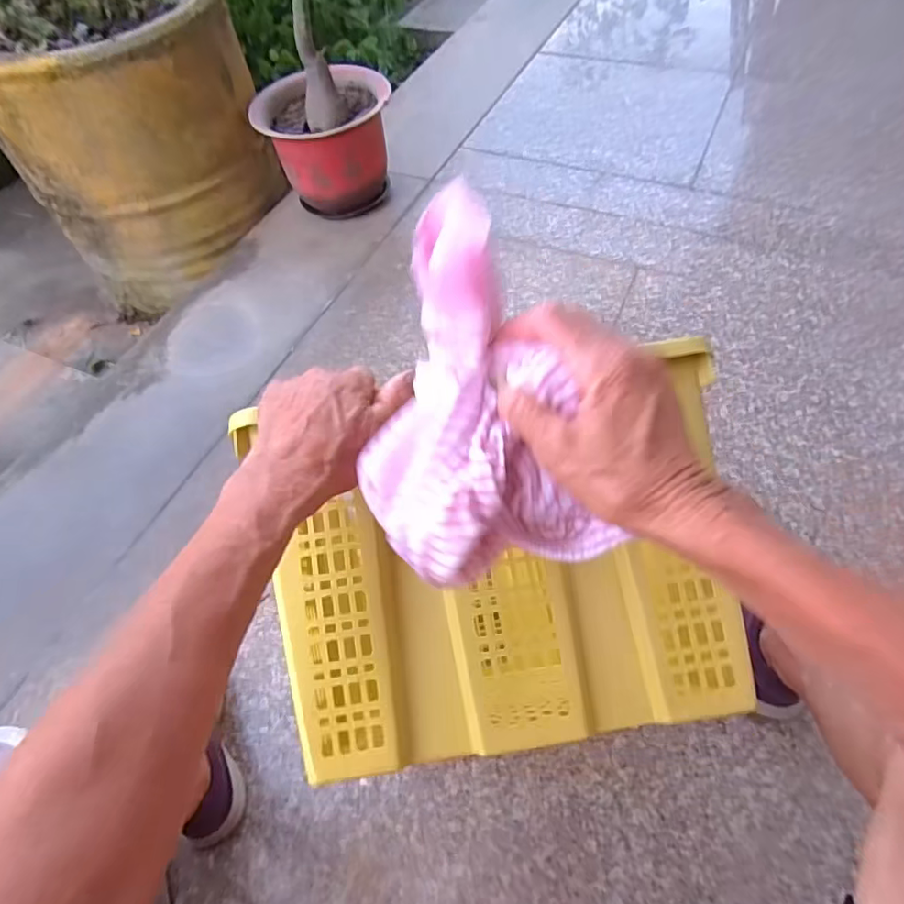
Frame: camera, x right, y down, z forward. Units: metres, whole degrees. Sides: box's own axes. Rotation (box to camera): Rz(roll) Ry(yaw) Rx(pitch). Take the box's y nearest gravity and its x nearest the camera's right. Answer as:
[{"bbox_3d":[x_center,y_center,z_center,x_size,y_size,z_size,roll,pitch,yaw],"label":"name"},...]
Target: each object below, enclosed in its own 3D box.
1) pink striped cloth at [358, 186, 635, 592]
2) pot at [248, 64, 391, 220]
[{"bbox_3d":[0.001,-0.018,0.289,0.105,0.135,0.158,-25,58,-11],"label":"pink striped cloth"},{"bbox_3d":[-0.288,-0.706,1.344,0.267,0.250,0.257,-2,56,4],"label":"pot"}]

